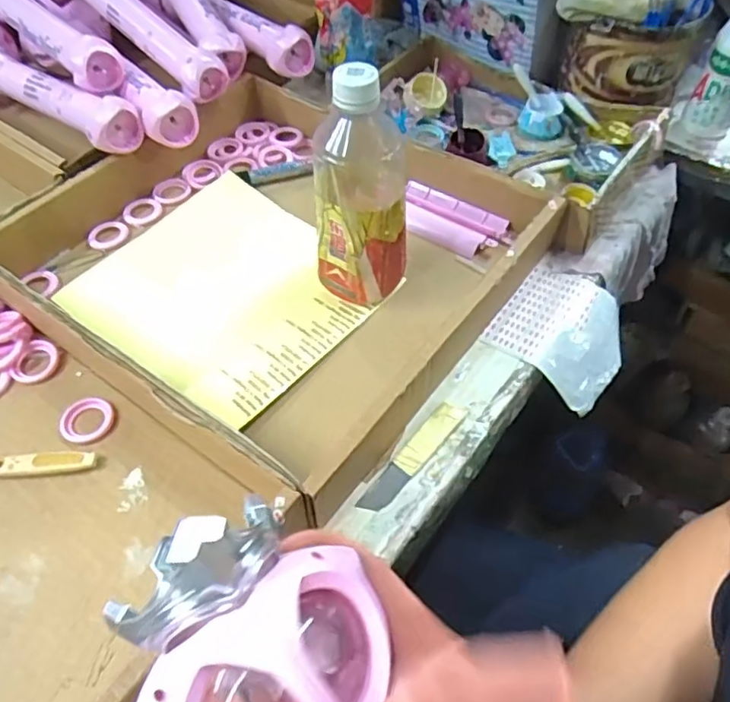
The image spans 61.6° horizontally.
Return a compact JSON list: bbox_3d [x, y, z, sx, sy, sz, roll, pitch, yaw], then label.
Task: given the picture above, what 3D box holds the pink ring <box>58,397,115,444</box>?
[{"bbox_3d":[-0.203,0.050,0.449,0.038,0.004,0.037,0,54,0],"label":"pink ring"}]

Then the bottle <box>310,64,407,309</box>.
[{"bbox_3d":[-0.002,-0.121,0.463,0.071,0.183,0.074,6,54,4],"label":"bottle"}]

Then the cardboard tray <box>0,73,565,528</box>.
[{"bbox_3d":[-0.084,-0.094,0.526,0.378,0.056,0.351,32,60,21],"label":"cardboard tray"}]

